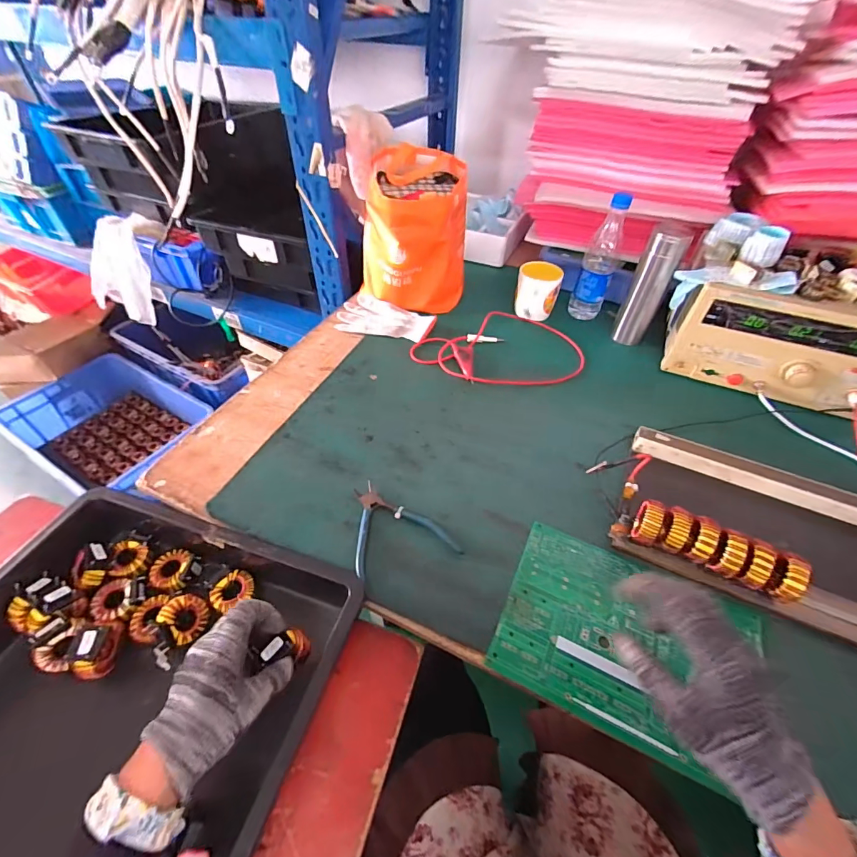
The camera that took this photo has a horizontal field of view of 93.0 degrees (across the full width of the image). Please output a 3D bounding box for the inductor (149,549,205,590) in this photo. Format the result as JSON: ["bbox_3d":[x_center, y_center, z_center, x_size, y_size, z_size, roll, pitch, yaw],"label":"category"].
[{"bbox_3d":[-0.303,0.168,0.483,0.052,0.017,0.047,18,51,14],"label":"inductor"}]

